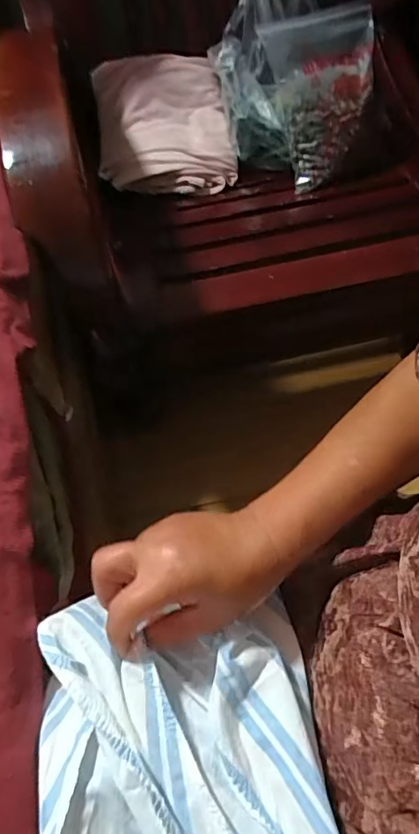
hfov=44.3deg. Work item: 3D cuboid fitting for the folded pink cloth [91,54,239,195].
[{"bbox_3d":[-0.073,-0.465,0.819,0.214,0.107,0.207,-4,60,0],"label":"folded pink cloth"}]

